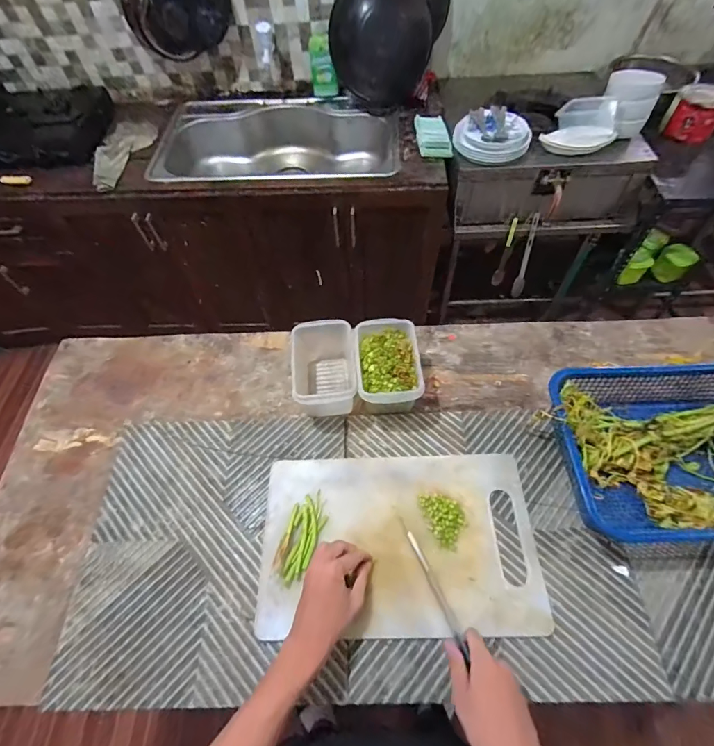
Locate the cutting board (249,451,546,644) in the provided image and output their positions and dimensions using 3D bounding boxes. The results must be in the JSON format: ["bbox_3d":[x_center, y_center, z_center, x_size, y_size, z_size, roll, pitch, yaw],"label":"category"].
[{"bbox_3d":[0.060,0.245,0.589,0.394,0.015,0.245,-2,58,3],"label":"cutting board"}]

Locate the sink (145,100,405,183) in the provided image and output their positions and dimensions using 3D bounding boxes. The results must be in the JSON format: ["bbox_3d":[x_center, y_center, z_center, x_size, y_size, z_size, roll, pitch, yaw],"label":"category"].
[{"bbox_3d":[-0.281,-0.799,1.505,0.849,0.225,0.516,0,59,3],"label":"sink"}]

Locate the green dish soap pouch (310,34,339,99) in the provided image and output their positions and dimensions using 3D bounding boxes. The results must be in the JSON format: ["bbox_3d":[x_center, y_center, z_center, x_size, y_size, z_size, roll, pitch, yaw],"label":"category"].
[{"bbox_3d":[-0.124,-1.093,1.427,0.094,0.171,0.052,18,61,13],"label":"green dish soap pouch"}]

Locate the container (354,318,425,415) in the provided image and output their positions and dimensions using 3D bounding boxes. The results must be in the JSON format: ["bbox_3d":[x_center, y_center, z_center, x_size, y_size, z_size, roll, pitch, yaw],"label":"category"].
[{"bbox_3d":[0.053,-0.004,0.700,0.103,0.090,0.167,-4,58,0],"label":"container"}]

